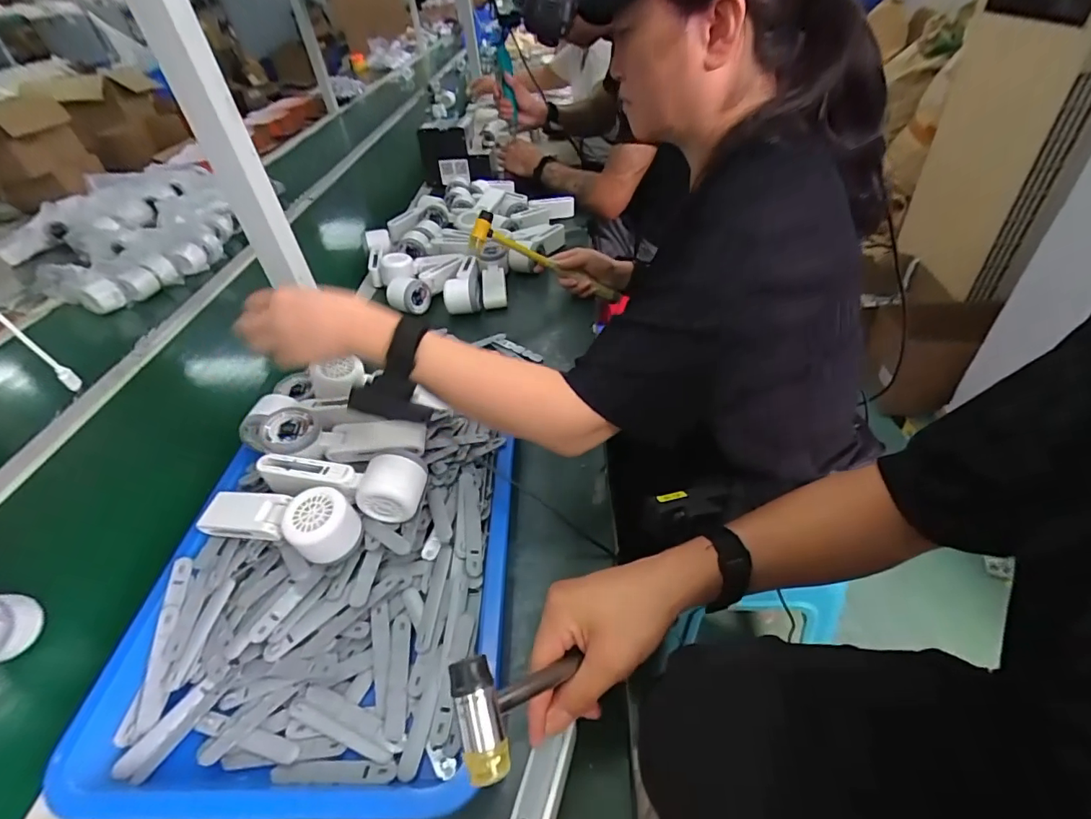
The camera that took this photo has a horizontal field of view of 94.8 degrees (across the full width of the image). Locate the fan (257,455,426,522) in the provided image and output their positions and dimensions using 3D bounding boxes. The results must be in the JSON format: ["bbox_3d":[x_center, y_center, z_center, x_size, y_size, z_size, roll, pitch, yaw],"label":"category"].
[{"bbox_3d":[-0.201,0.077,0.499,0.170,0.060,0.051,3,43,10],"label":"fan"}]

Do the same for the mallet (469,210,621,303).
[{"bbox_3d":[0.002,-0.234,0.818,0.259,0.070,0.043,23,44,-6],"label":"mallet"}]

